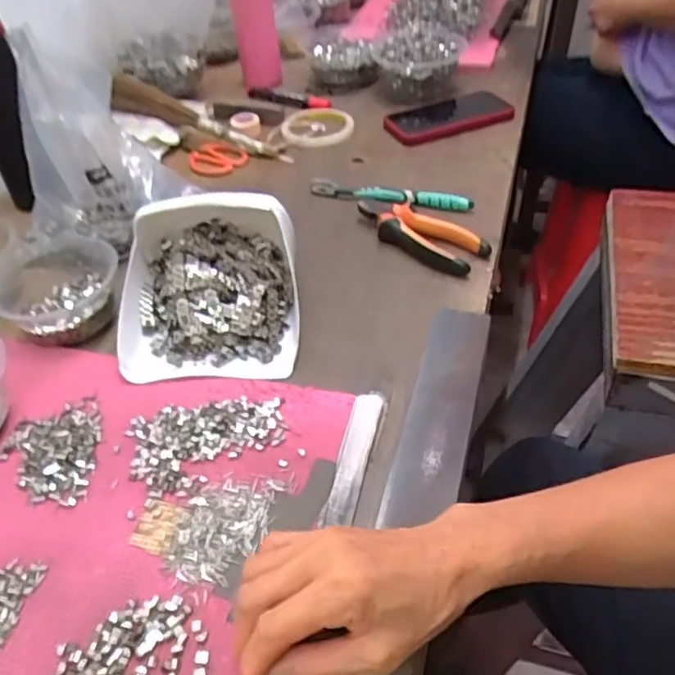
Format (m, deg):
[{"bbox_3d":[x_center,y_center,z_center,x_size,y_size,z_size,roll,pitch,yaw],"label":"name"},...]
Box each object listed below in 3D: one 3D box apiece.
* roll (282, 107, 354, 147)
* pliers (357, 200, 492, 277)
[{"bbox_3d":[-0.027,-0.288,0.876,0.096,0.014,0.096,-1,43,1],"label":"roll"},{"bbox_3d":[0.088,-0.112,0.671,0.063,0.027,0.156,-33,52,-29],"label":"pliers"}]

